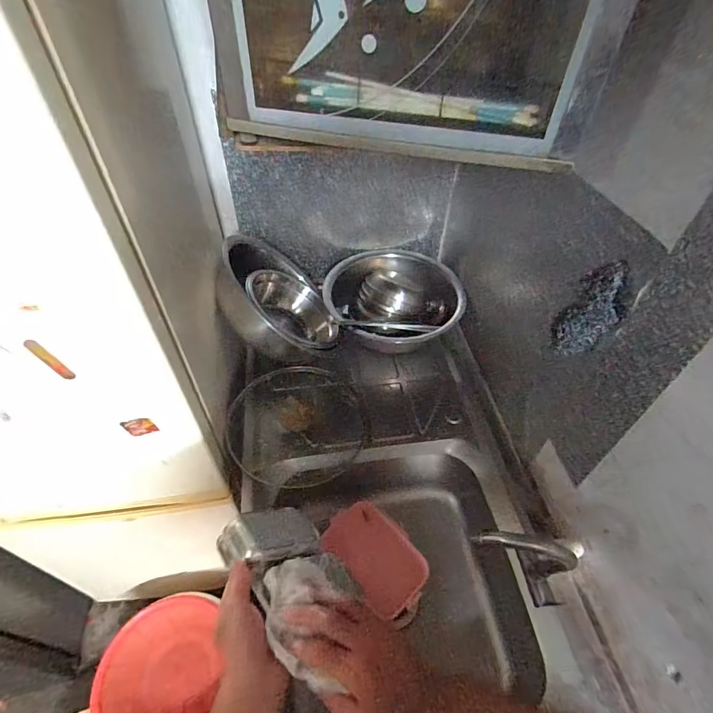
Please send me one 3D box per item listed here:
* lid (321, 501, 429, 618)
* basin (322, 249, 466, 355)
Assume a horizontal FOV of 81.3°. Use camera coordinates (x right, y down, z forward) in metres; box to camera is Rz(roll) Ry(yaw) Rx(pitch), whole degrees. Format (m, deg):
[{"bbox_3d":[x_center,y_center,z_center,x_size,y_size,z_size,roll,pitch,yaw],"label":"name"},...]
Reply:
[{"bbox_3d":[0.036,0.385,0.817,0.134,0.014,0.199,-43,63,-10],"label":"lid"},{"bbox_3d":[0.082,-0.148,1.020,0.310,0.123,0.285,1,48,-1],"label":"basin"}]

